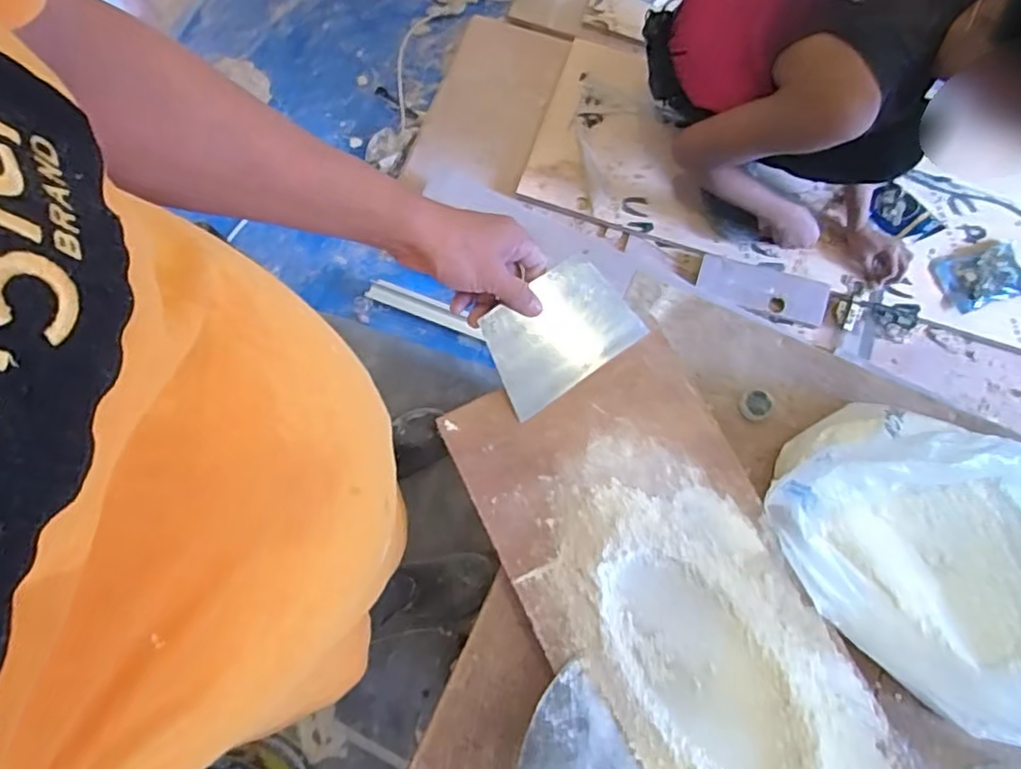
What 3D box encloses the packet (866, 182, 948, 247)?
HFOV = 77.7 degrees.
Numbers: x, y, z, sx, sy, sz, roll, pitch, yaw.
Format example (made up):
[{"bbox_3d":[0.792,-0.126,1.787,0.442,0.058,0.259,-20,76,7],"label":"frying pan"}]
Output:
[{"bbox_3d":[0.889,-0.379,1.430,0.157,0.034,0.112,42,80,9],"label":"packet"}]

